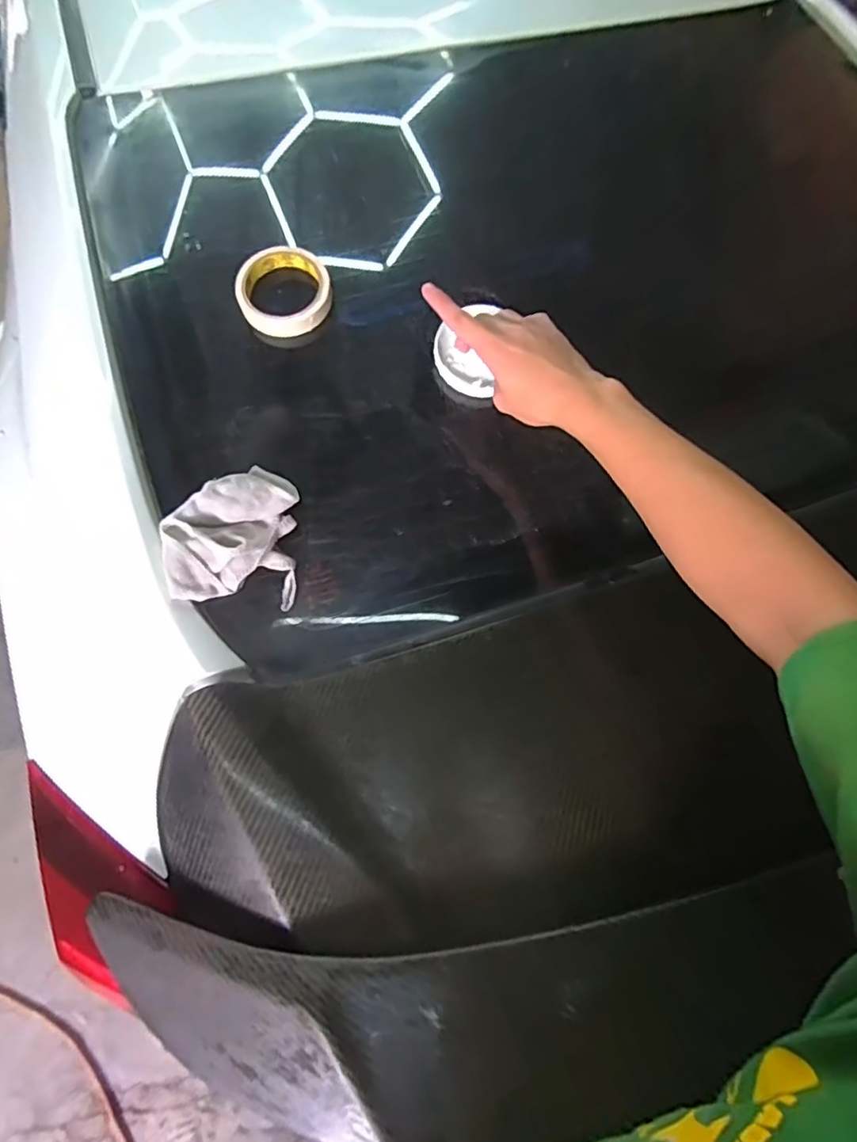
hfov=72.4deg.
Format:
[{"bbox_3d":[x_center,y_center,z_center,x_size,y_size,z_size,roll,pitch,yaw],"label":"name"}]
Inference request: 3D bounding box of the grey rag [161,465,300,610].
[{"bbox_3d":[-0.186,-0.031,0.541,0.127,0.044,0.127,0,89,-12],"label":"grey rag"}]

